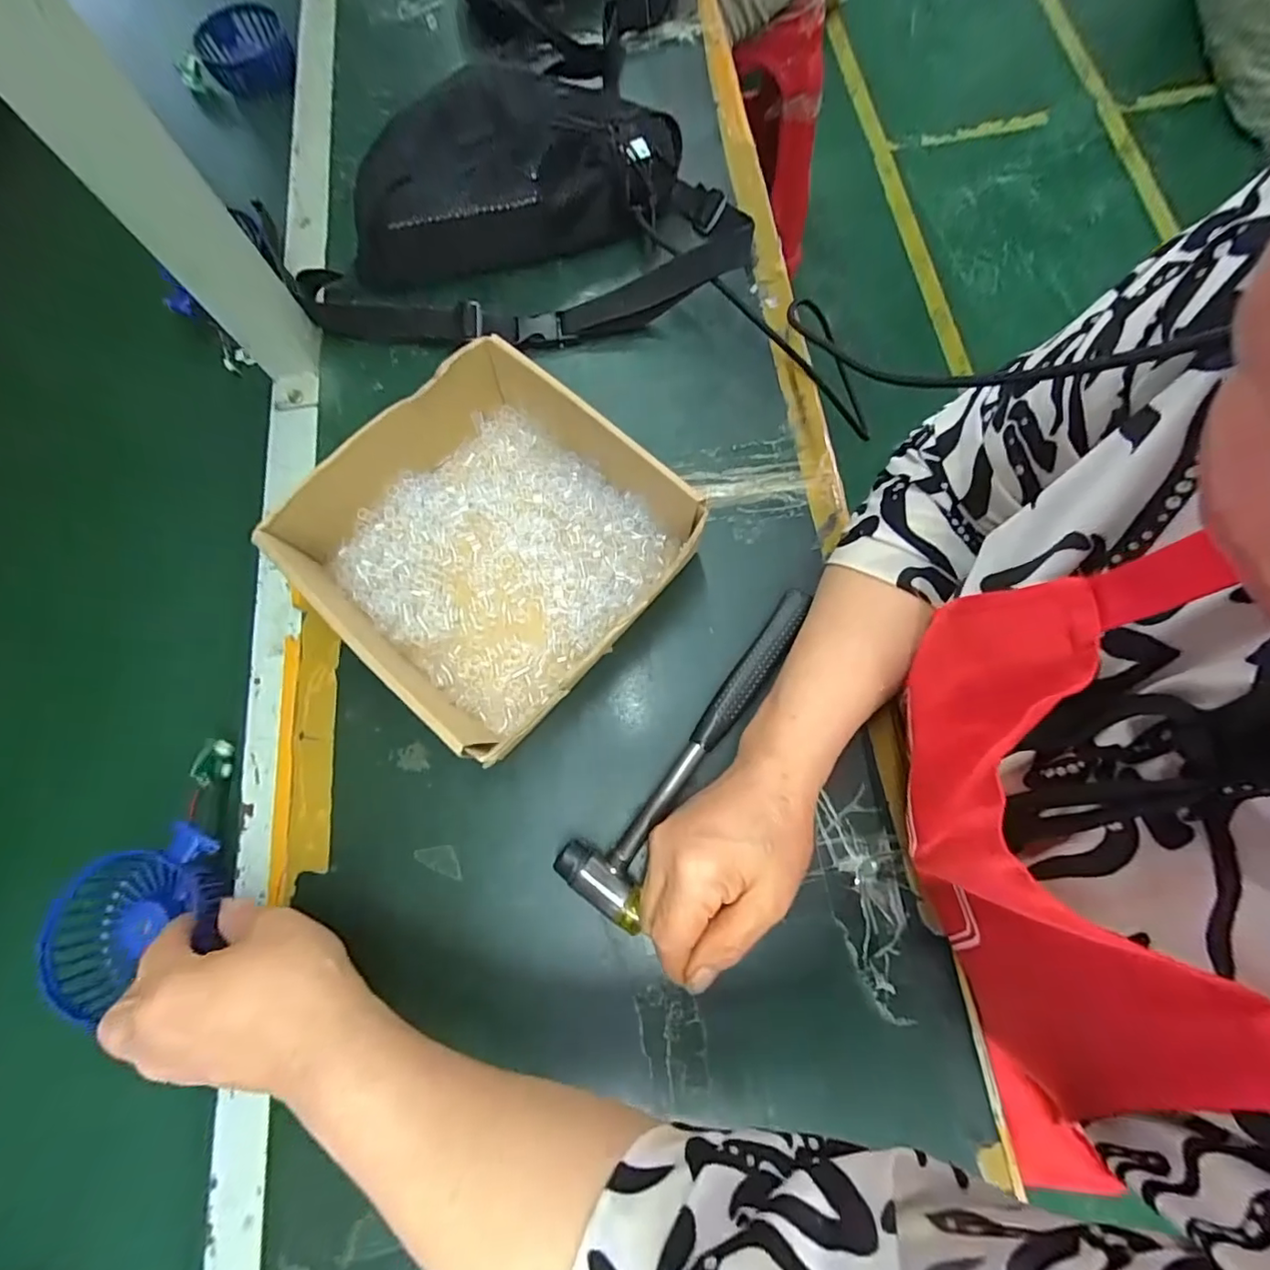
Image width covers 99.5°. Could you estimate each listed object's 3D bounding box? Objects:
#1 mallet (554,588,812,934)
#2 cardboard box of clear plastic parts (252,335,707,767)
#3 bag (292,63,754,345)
[{"bbox_3d":[0.043,0.066,0.345,0.055,0.027,0.233,35,79,12],"label":"mallet"},{"bbox_3d":[-0.096,-0.061,0.357,0.214,0.067,0.206,39,80,12],"label":"cardboard box of clear plastic parts"},{"bbox_3d":[-0.090,-0.336,0.423,0.346,0.094,0.169,-4,74,2],"label":"bag"}]

